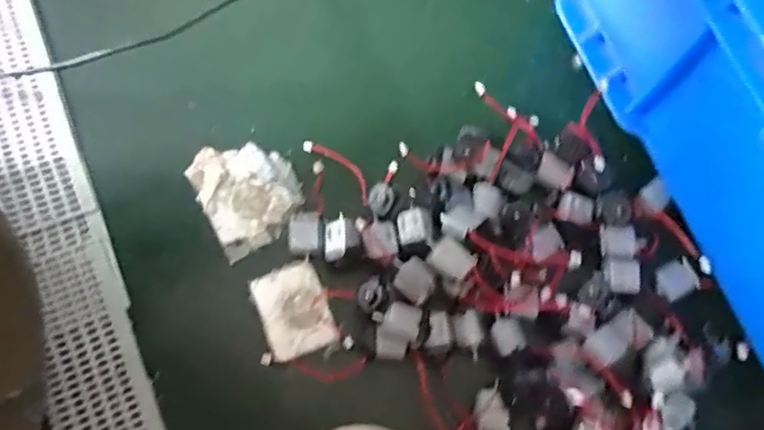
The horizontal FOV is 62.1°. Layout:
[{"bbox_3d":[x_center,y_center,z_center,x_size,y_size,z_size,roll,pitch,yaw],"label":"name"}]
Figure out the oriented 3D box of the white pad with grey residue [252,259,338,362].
[{"bbox_3d":[-0.048,0.051,0.341,0.036,0.004,0.047,-20,73,-14],"label":"white pad with grey residue"}]

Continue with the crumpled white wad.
[{"bbox_3d":[-0.076,-0.014,0.361,0.053,0.006,0.064,-28,75,-16],"label":"crumpled white wad"}]

